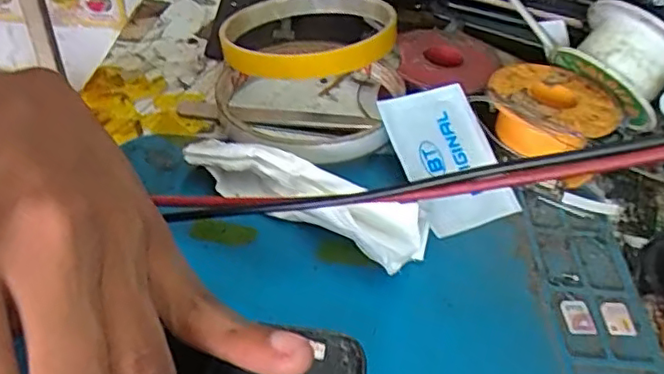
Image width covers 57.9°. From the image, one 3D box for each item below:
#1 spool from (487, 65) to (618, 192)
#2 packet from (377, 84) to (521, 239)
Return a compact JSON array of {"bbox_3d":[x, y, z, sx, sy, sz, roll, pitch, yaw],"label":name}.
[{"bbox_3d":[0.090,-0.026,0.257,0.051,0.030,0.054,3,43,-3],"label":"spool"},{"bbox_3d":[0.046,-0.011,0.240,0.040,0.007,0.061,-18,69,-18],"label":"packet"}]

